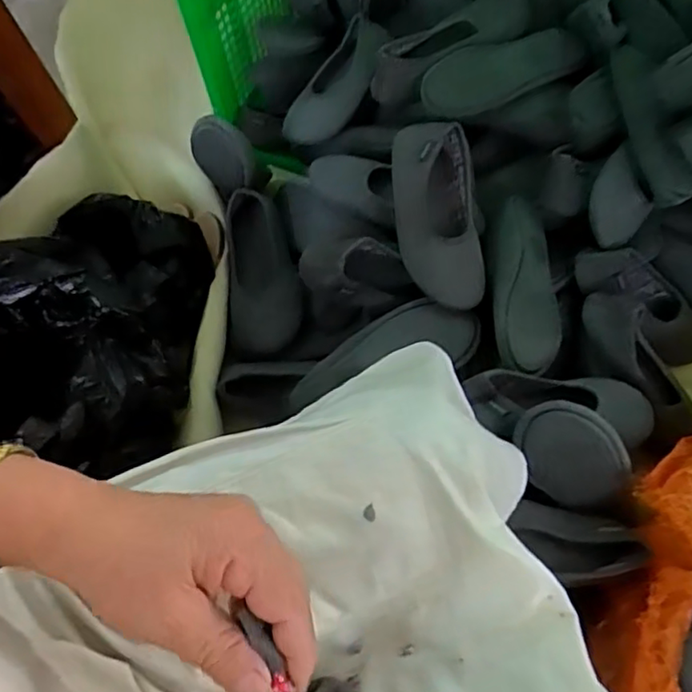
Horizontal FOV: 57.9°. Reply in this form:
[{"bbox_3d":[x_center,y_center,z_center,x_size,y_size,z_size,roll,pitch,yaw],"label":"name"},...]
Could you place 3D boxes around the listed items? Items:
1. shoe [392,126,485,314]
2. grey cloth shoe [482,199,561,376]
[{"bbox_3d":[0.110,-0.161,0.763,0.099,0.070,0.221,-3,67,1],"label":"shoe"},{"bbox_3d":[0.216,-0.078,0.774,0.087,0.054,0.235,-1,67,2],"label":"grey cloth shoe"}]

